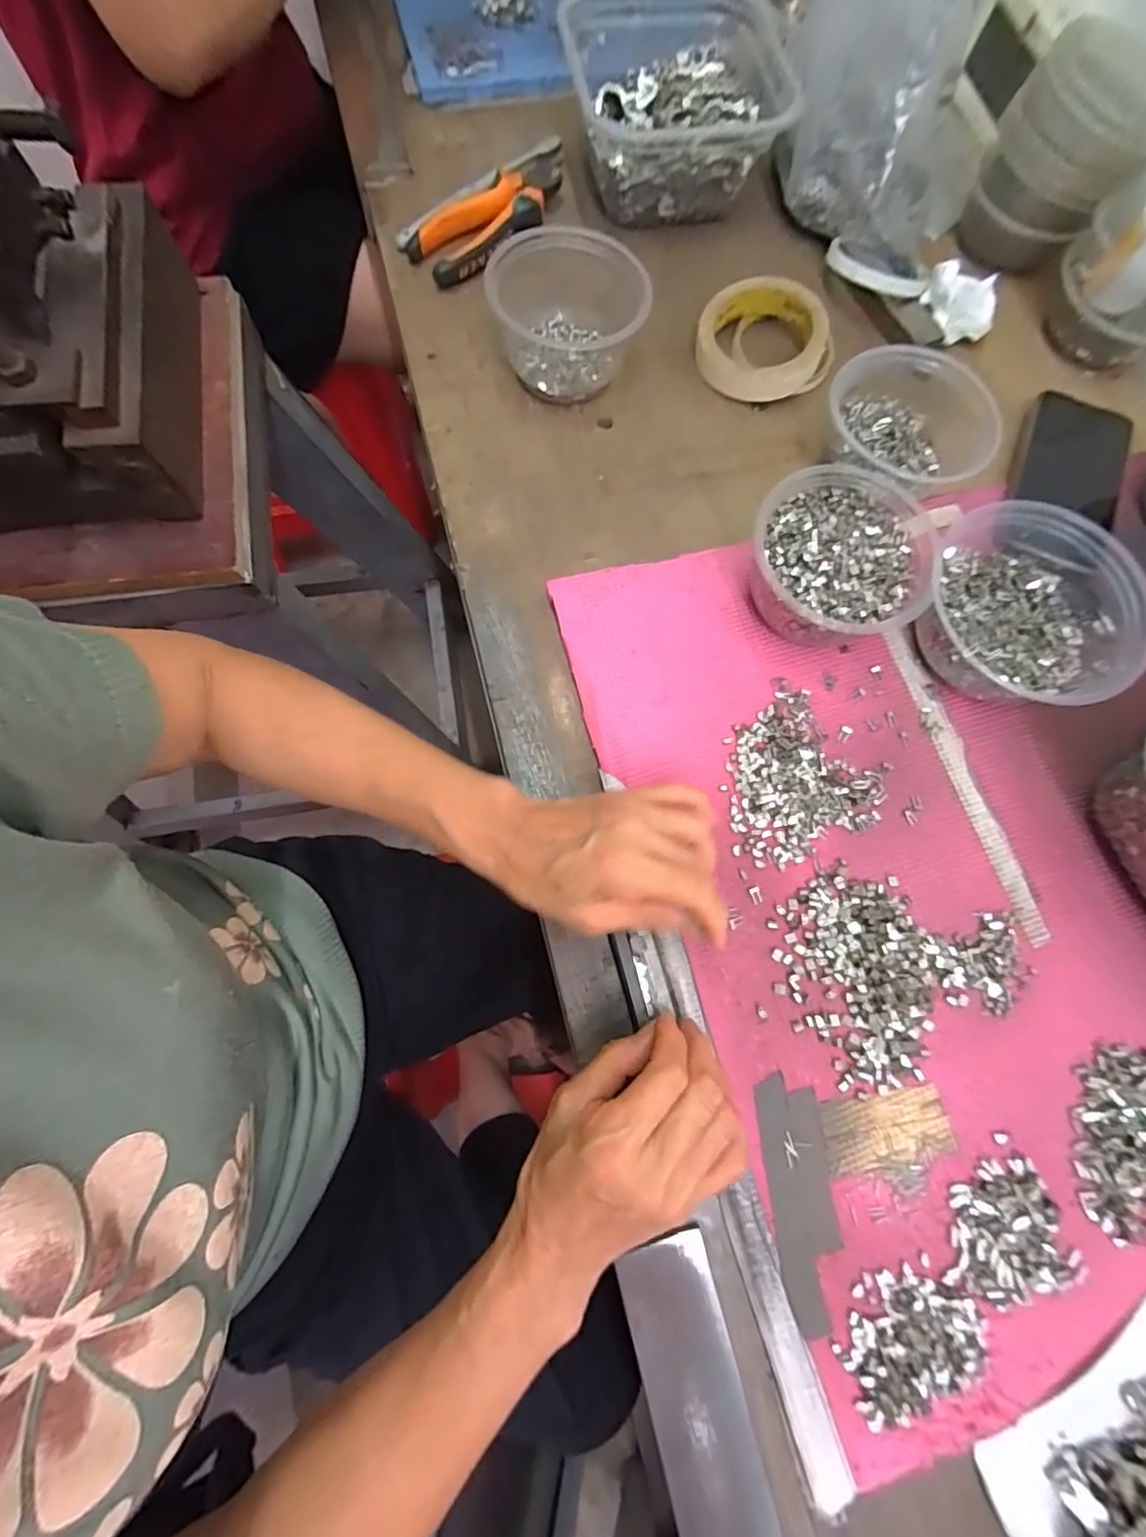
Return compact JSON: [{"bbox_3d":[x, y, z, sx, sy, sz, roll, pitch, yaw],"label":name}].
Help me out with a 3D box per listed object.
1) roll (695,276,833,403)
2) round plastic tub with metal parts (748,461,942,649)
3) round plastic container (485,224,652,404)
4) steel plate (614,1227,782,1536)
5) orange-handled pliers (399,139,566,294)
[{"bbox_3d":[0.155,-0.344,0.467,0.101,0.034,0.095,1,75,-3],"label":"roll"},{"bbox_3d":[0.177,-0.142,0.391,0.116,0.056,0.132,24,75,3],"label":"round plastic tub with metal parts"},{"bbox_3d":[-0.005,-0.342,0.443,0.113,0.061,0.113,1,75,-3],"label":"round plastic container"},{"bbox_3d":[0.077,0.374,0.284,0.049,0.005,0.244,-14,76,-4],"label":"steel plate"},{"bbox_3d":[-0.060,-0.468,0.487,0.168,0.023,0.065,-43,82,-12],"label":"orange-handled pliers"}]

